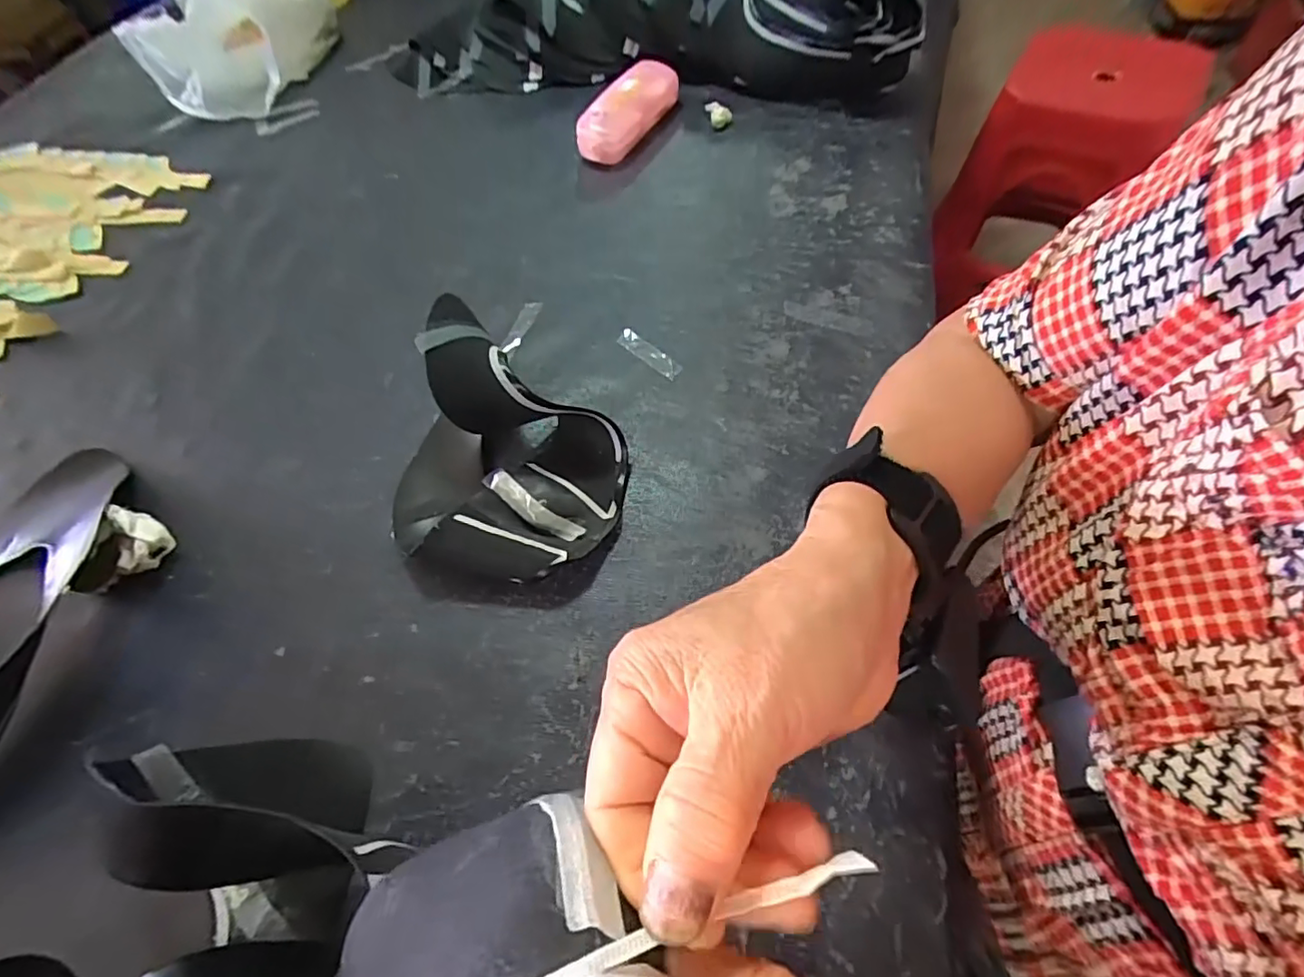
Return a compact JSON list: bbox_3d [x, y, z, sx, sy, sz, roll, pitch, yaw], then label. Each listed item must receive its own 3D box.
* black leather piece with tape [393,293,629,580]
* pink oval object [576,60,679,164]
[{"bbox_3d":[-0.100,-0.023,0.372,0.145,0.097,0.151,-3,59,4],"label":"black leather piece with tape"},{"bbox_3d":[-0.023,-0.324,0.511,0.101,0.044,0.044,-44,65,-3],"label":"pink oval object"}]

